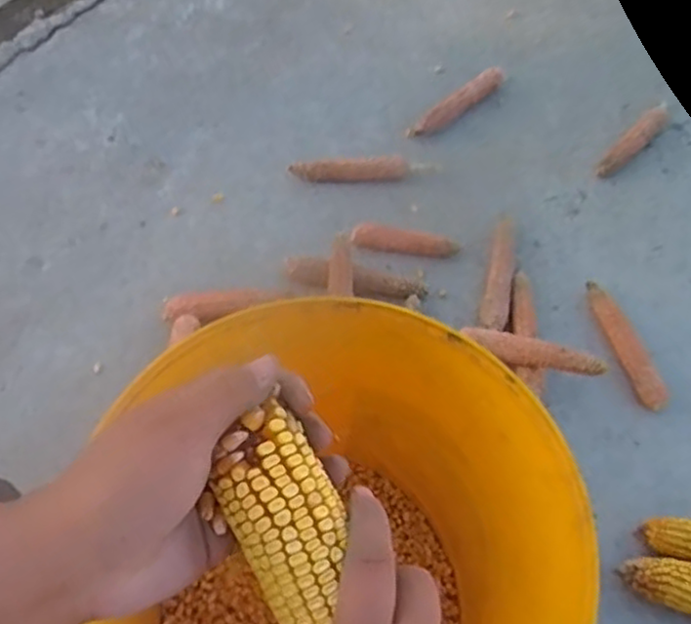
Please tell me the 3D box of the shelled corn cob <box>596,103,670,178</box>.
[{"bbox_3d":[0.423,-0.249,1.044,0.029,0.029,0.165,42,65,18],"label":"shelled corn cob"}]

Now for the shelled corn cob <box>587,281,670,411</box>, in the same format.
[{"bbox_3d":[0.334,0.038,0.862,0.025,0.031,0.173,-11,62,-11],"label":"shelled corn cob"}]

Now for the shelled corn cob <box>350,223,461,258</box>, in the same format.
[{"bbox_3d":[0.077,-0.091,0.912,0.135,0.021,0.028,7,60,-1],"label":"shelled corn cob"}]

